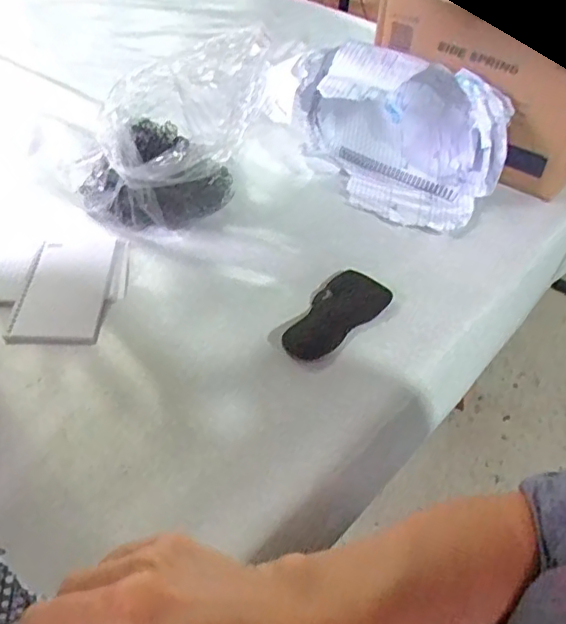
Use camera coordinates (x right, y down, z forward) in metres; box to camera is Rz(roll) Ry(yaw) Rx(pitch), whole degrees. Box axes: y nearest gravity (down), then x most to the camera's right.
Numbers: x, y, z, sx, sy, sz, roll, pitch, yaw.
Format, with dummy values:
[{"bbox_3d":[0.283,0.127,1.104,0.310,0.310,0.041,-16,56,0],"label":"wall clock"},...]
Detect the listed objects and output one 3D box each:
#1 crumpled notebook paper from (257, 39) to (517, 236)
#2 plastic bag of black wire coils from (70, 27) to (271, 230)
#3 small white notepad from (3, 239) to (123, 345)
[{"bbox_3d":[0.130,-0.232,0.699,0.271,0.145,0.160,31,52,25],"label":"crumpled notebook paper"},{"bbox_3d":[-0.112,-0.169,0.574,0.185,0.172,0.095,-2,46,-4],"label":"plastic bag of black wire coils"},{"bbox_3d":[-0.209,-0.023,0.555,0.080,0.006,0.130,2,53,-1],"label":"small white notepad"}]

